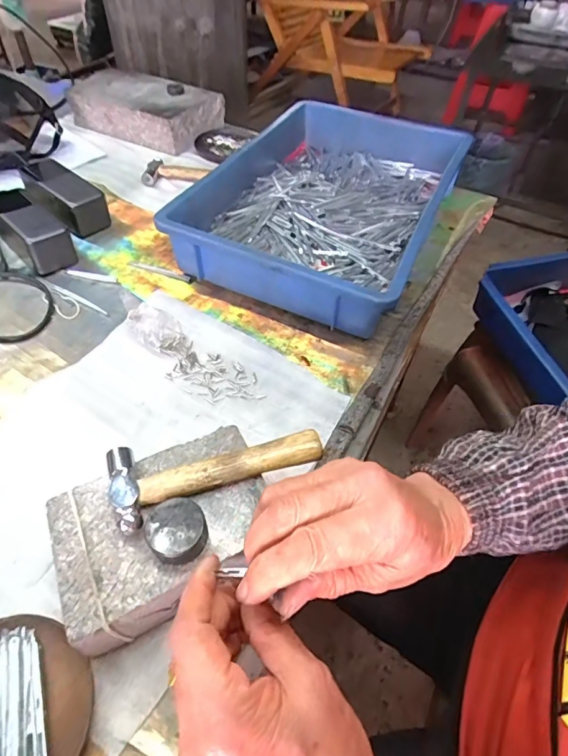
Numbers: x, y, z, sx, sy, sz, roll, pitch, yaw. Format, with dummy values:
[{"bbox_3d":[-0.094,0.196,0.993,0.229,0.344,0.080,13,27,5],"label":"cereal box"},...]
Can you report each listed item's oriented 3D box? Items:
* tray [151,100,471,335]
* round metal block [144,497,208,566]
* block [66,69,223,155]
[{"bbox_3d":[0.056,-0.259,0.642,0.298,0.085,0.454,22,53,13],"label":"tray"},{"bbox_3d":[-0.070,0.101,0.293,0.036,0.021,0.036,2,51,-3],"label":"round metal block"},{"bbox_3d":[-0.259,-0.508,0.835,0.242,0.065,0.153,21,53,13],"label":"block"}]

